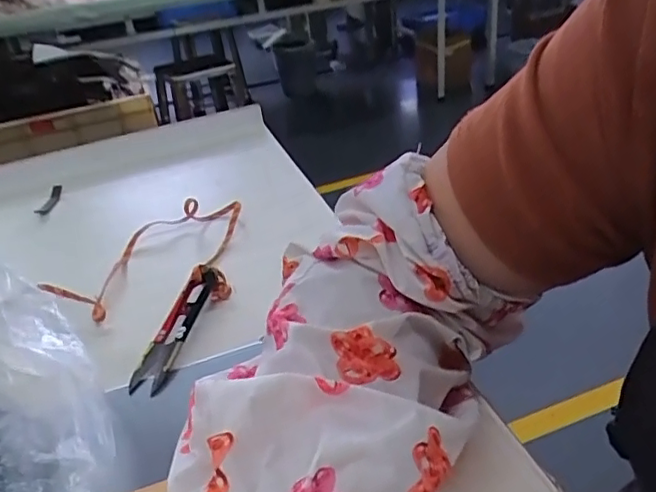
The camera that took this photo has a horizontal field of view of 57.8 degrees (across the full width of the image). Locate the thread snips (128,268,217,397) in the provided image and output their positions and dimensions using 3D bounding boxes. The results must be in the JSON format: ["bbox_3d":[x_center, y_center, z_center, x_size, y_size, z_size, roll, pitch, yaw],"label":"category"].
[{"bbox_3d":[-0.096,0.047,0.375,0.023,0.016,0.105,0,31,9],"label":"thread snips"}]

